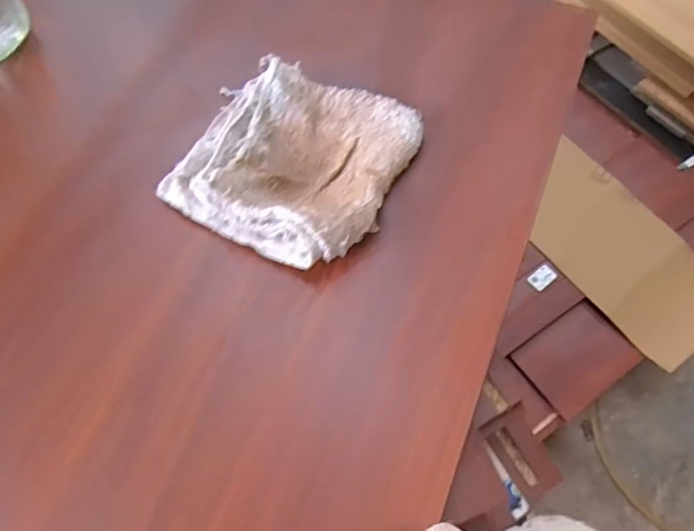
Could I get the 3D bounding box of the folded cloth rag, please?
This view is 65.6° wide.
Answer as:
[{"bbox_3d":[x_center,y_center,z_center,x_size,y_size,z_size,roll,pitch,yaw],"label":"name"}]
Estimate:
[{"bbox_3d":[-0.042,-0.086,0.422,0.160,0.039,0.157,25,67,14],"label":"folded cloth rag"}]

